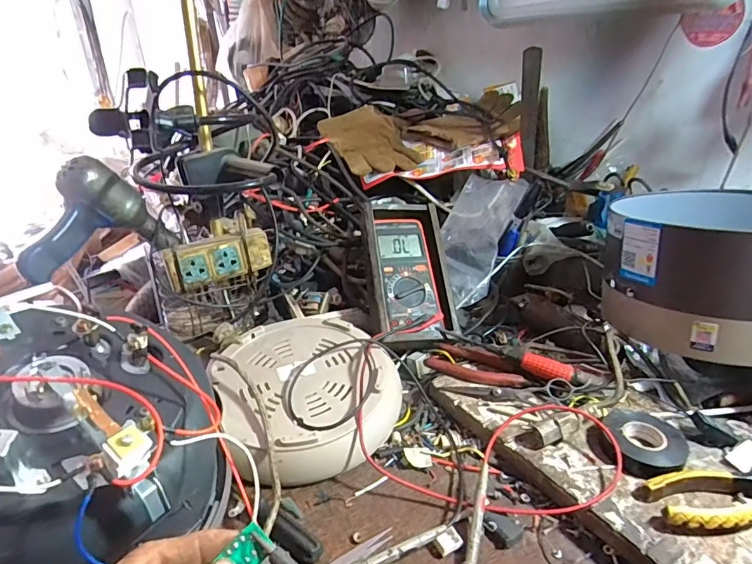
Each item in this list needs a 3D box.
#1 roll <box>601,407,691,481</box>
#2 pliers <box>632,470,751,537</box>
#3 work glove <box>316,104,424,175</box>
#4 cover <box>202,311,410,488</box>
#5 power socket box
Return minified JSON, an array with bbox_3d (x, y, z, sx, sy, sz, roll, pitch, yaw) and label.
[{"bbox_3d":[0.263,0.152,0.453,0.068,0.020,0.069,0,27,2],"label":"roll"},{"bbox_3d":[0.318,0.183,0.405,0.166,0.019,0.055,-7,28,-11],"label":"pliers"},{"bbox_3d":[-0.013,-0.273,0.916,0.140,0.032,0.243,-21,48,-14],"label":"work glove"},{"bbox_3d":[-0.074,0.124,0.530,0.199,0.064,0.216,-15,30,-25],"label":"cover"},{"bbox_3d":[-0.209,-0.032,0.621,0.132,0.053,0.025,-16,31,-27],"label":"power socket box"}]

